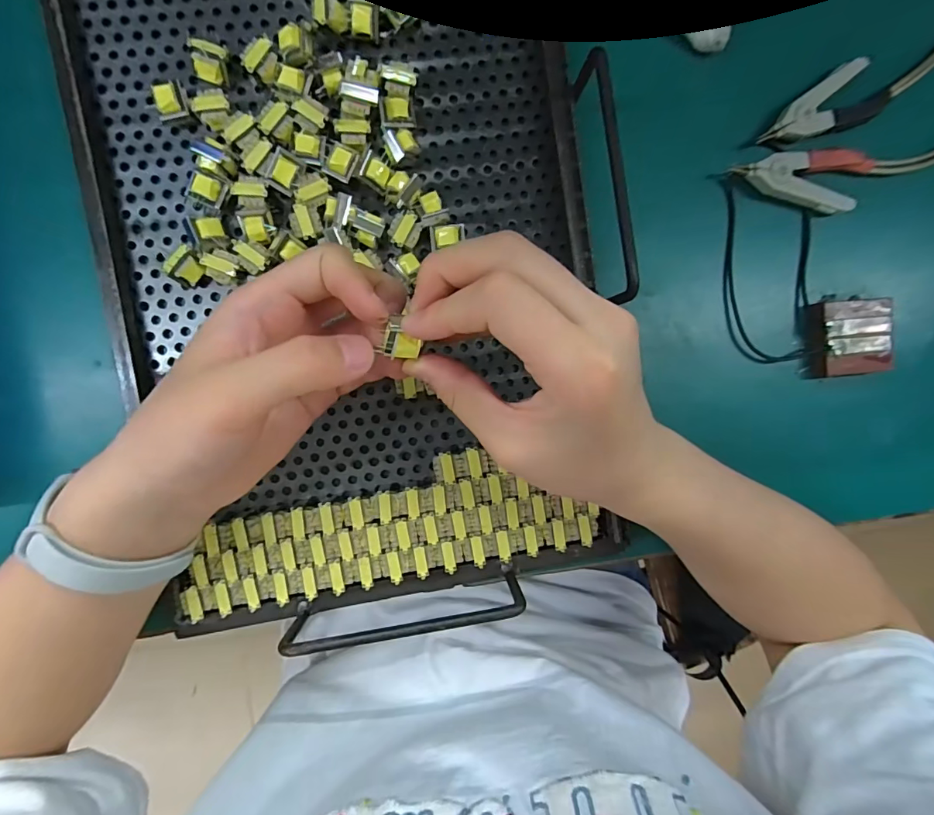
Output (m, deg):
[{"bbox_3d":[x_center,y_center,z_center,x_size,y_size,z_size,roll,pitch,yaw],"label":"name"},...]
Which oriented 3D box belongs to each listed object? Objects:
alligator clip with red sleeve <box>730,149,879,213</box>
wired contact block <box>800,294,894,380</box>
[{"bbox_3d":[0.211,-0.147,0.289,0.088,0.010,0.037,8,93,-6],"label":"alligator clip with red sleeve"},{"bbox_3d":[0.248,-0.045,0.302,0.051,0.024,0.048,-5,94,-5],"label":"wired contact block"}]

